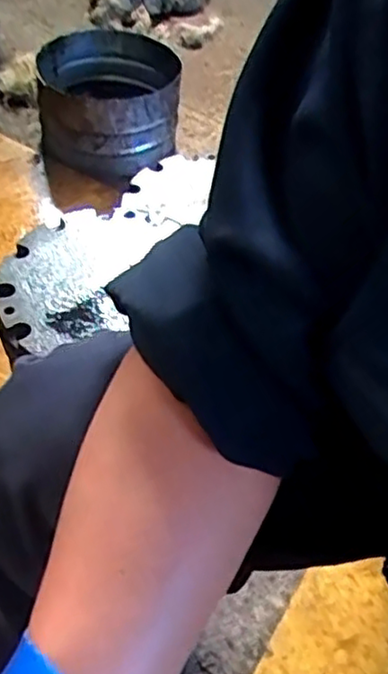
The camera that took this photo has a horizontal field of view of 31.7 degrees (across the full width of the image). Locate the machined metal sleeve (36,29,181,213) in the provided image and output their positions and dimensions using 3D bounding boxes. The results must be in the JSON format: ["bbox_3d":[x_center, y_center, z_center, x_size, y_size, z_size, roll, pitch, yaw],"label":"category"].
[{"bbox_3d":[-0.132,-0.350,1.080,0.216,0.177,0.206,-4,52,-10],"label":"machined metal sleeve"}]

